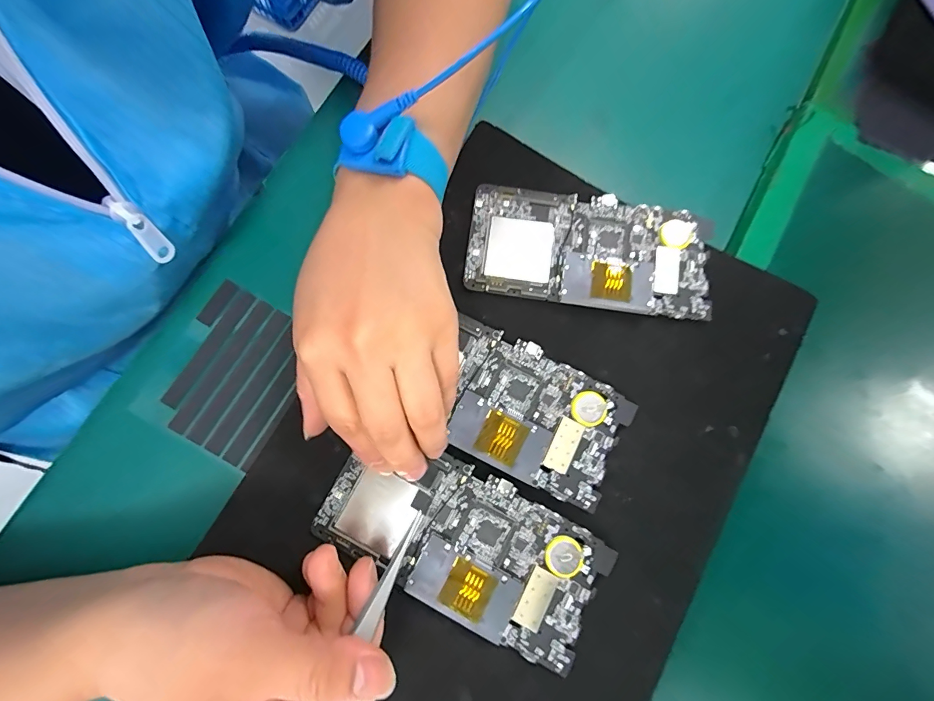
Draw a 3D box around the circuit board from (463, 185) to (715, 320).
[{"bbox_3d":[0.077,-0.065,0.260,0.151,0.006,0.072,7,80,1],"label":"circuit board"}]

